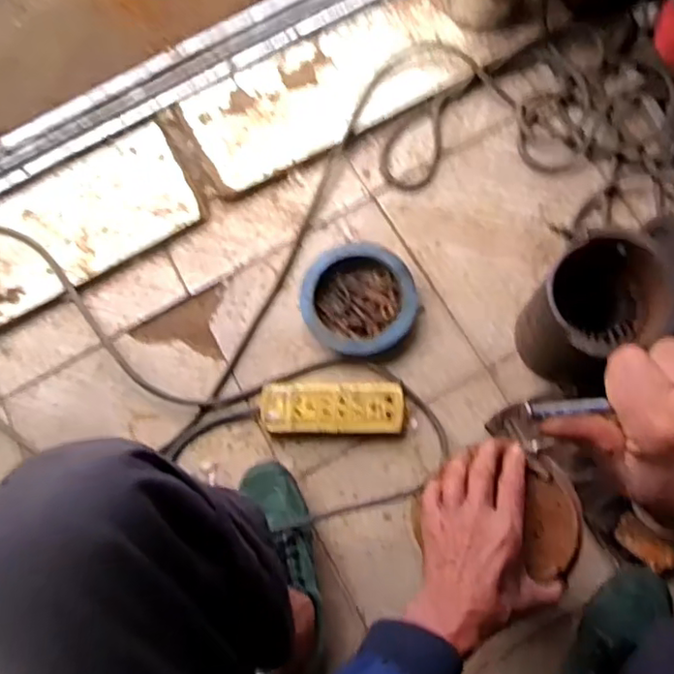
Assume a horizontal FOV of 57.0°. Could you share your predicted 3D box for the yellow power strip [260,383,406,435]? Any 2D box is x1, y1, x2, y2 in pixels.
[{"bbox_3d":[-0.005,0.095,0.823,0.190,0.035,0.065,-1,76,3],"label":"yellow power strip"}]

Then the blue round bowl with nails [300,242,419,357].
[{"bbox_3d":[0.031,-0.054,0.889,0.160,0.044,0.163,-1,75,4],"label":"blue round bowl with nails"}]

